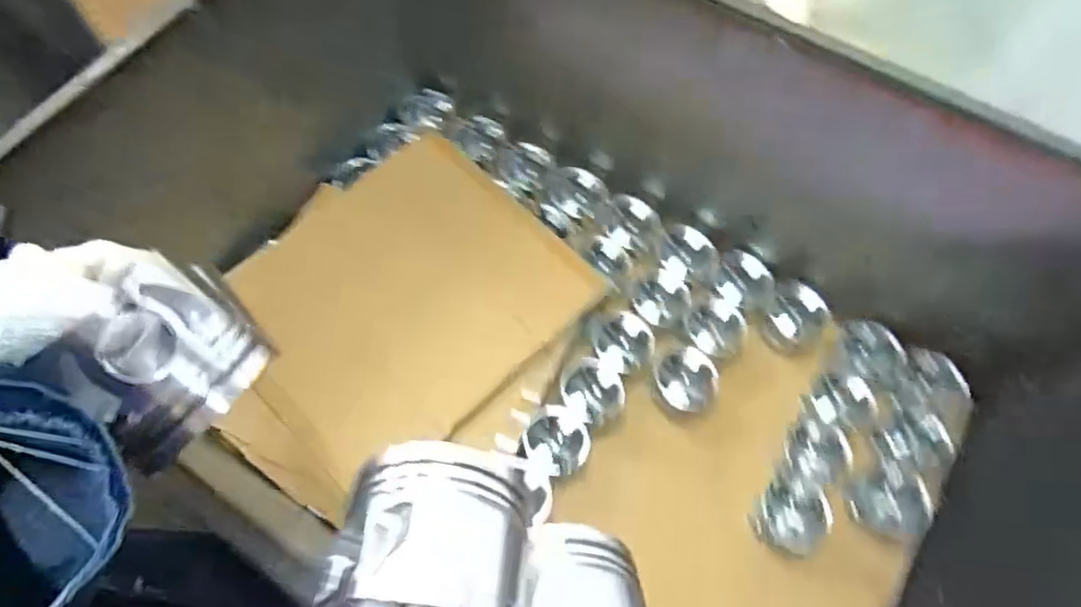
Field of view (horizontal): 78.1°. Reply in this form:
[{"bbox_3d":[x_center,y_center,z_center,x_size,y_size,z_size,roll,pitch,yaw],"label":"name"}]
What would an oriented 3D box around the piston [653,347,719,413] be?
[{"bbox_3d":[0.222,0.120,1.027,0.106,0.078,0.096,-3,70,-3],"label":"piston"}]

